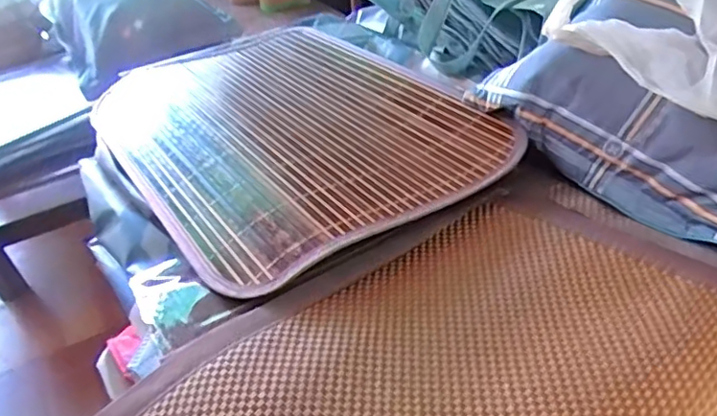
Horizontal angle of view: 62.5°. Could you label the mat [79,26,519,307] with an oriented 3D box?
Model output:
[{"bbox_3d":[-0.118,-0.127,0.826,0.409,0.055,0.658,-24,35,-23],"label":"mat"}]

